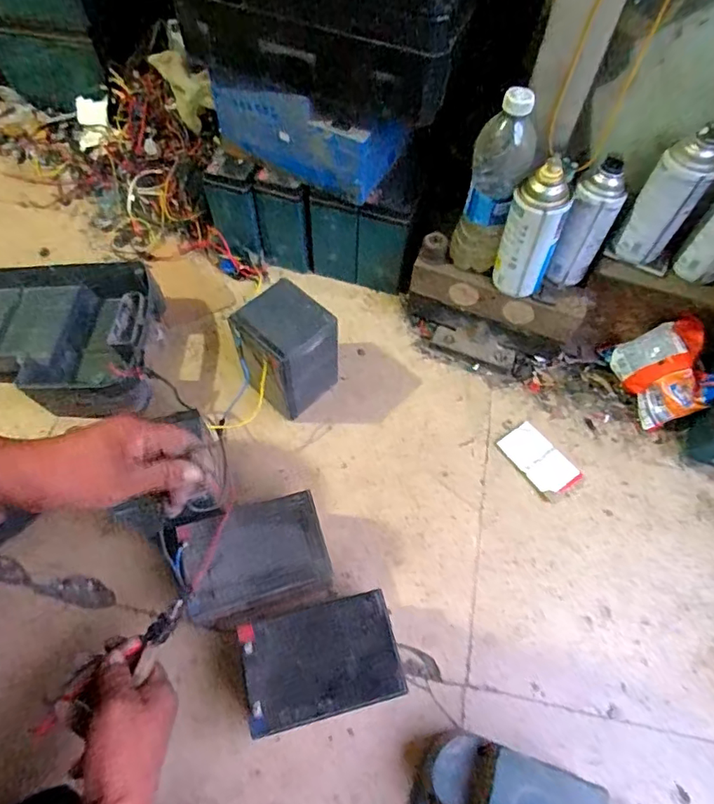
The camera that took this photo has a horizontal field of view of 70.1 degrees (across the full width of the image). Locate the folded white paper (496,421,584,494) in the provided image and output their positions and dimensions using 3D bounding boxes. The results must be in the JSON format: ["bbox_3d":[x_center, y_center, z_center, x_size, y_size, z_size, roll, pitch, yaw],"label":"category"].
[{"bbox_3d":[0.256,0.081,0.717,0.063,0.008,0.107,-32,67,-18],"label":"folded white paper"}]

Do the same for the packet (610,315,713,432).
[{"bbox_3d":[0.439,-0.044,0.721,0.038,0.121,0.125,1,60,-51],"label":"packet"}]

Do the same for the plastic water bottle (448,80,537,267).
[{"bbox_3d":[0.162,-0.260,0.623,0.068,0.209,0.056,27,64,12],"label":"plastic water bottle"}]

